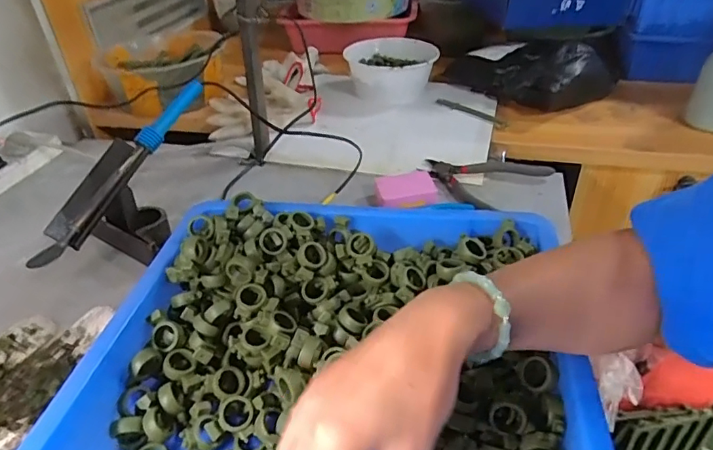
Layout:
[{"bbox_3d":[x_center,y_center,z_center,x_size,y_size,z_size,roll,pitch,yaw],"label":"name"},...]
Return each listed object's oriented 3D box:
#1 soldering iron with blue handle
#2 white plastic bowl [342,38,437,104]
[{"bbox_3d":[-0.257,-0.079,0.584,0.021,0.021,0.244,19,69,27],"label":"soldering iron with blue handle"},{"bbox_3d":[0.064,-0.296,0.936,0.161,0.070,0.165,-2,36,1],"label":"white plastic bowl"}]

